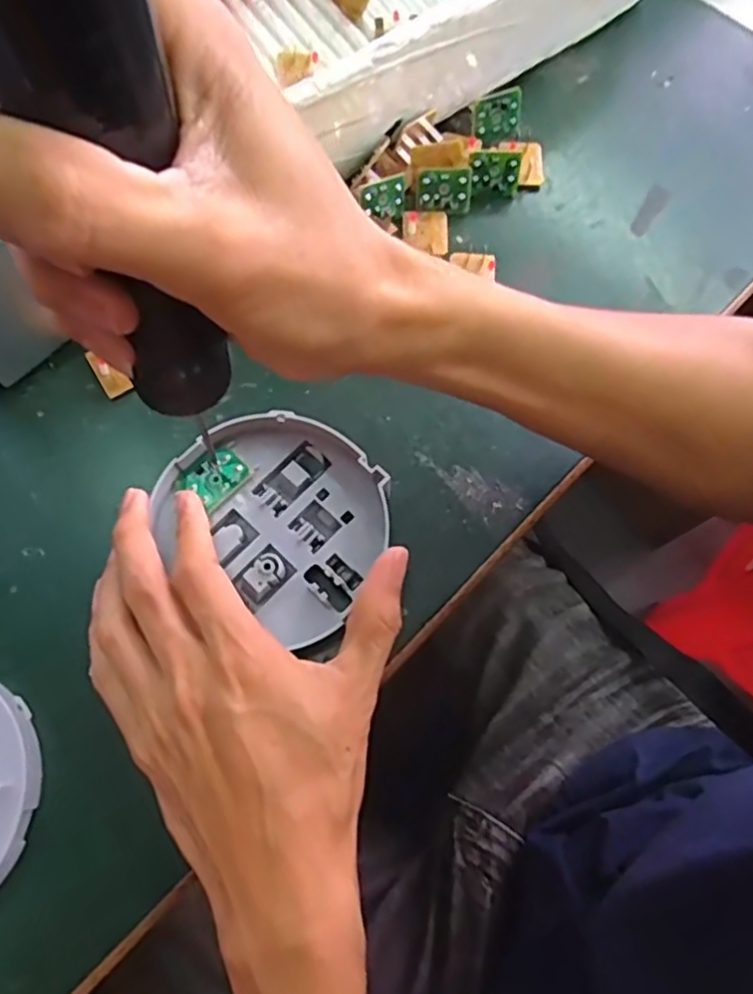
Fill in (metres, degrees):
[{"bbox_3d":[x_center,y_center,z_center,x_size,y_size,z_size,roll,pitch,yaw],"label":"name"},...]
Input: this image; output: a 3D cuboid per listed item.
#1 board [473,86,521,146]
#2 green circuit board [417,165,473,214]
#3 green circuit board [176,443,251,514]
[{"bbox_3d":[0.071,-0.221,0.382,0.029,0.025,0.004,-22,48,-1],"label":"board"},{"bbox_3d":[0.039,-0.171,0.366,0.030,0.023,0.006,-6,35,-2],"label":"green circuit board"},{"bbox_3d":[-0.074,-0.009,0.299,0.028,0.004,0.022,-41,76,-14],"label":"green circuit board"}]

